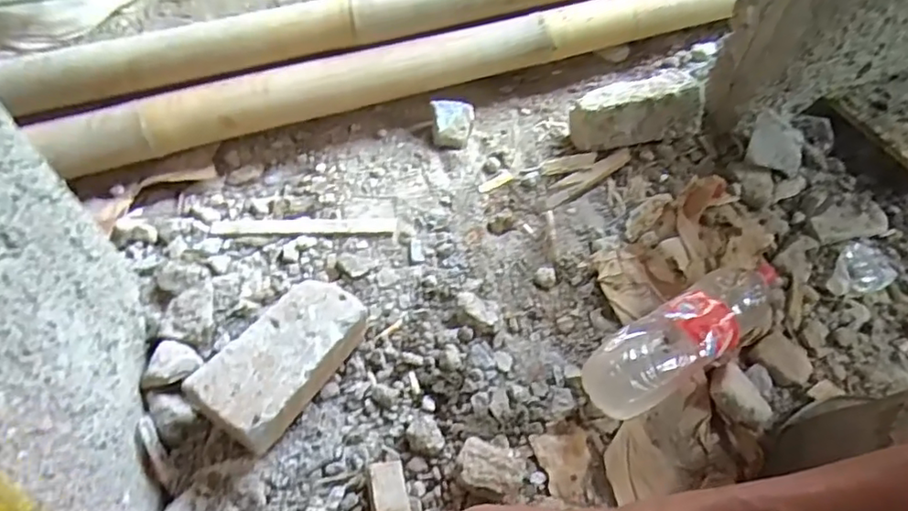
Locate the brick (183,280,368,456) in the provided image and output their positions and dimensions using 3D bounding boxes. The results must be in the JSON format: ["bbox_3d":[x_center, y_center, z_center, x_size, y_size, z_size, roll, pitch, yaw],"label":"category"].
[{"bbox_3d":[-0.196,0.131,0.692,0.108,0.091,0.206,31,60,21],"label":"brick"}]

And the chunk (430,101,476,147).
[{"bbox_3d":[-0.004,-0.222,0.982,0.073,0.046,0.076,3,54,3],"label":"chunk"}]

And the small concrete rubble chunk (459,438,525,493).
[{"bbox_3d":[0.040,0.240,0.647,0.074,0.036,0.054,20,56,15],"label":"small concrete rubble chunk"}]

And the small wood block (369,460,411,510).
[{"bbox_3d":[-0.068,0.268,0.626,0.038,0.023,0.084,-12,54,-8],"label":"small wood block"}]

